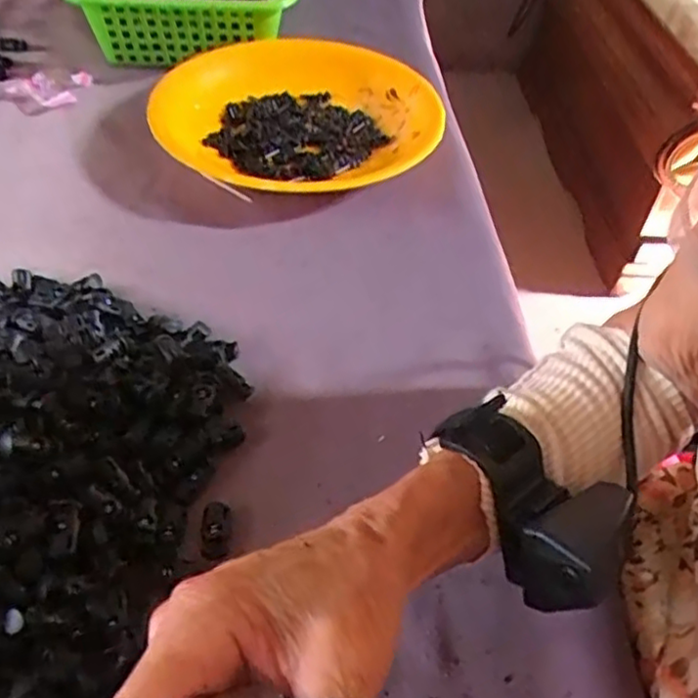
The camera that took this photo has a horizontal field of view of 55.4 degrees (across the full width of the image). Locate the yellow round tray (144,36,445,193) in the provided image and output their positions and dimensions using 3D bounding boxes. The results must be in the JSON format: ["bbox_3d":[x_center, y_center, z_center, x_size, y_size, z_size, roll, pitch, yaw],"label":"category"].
[{"bbox_3d":[-0.044,-0.208,0.586,0.232,0.048,0.252,2,48,-2],"label":"yellow round tray"}]

